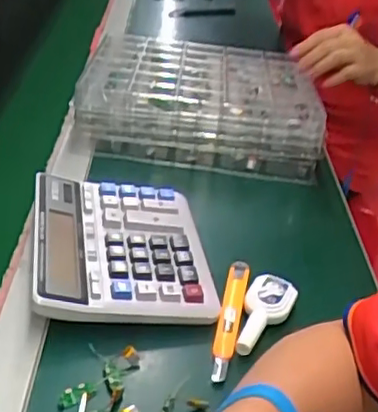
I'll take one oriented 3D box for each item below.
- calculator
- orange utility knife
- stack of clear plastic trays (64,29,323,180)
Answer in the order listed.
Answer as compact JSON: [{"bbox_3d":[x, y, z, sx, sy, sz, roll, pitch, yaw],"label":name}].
[{"bbox_3d":[-0.062,0.035,0.571,0.155,0.043,0.180,0,34,-13],"label":"calculator"},{"bbox_3d":[0.036,0.093,0.534,0.019,0.009,0.134,12,33,5],"label":"orange utility knife"},{"bbox_3d":[0.017,-0.143,0.827,0.288,0.100,0.226,8,33,-1],"label":"stack of clear plastic trays"}]

